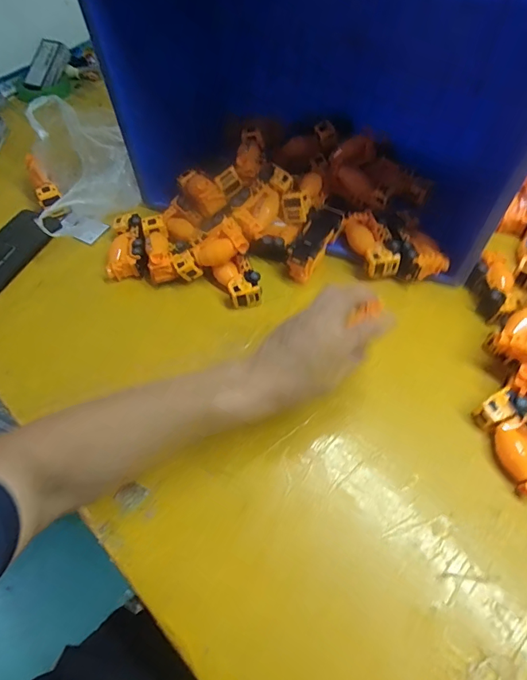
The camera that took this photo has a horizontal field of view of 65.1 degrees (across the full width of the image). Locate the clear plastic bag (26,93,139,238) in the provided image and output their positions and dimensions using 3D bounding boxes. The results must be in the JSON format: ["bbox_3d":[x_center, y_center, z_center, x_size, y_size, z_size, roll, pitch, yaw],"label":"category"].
[{"bbox_3d":[-0.274,-0.263,0.625,0.140,0.121,0.198,-16,60,-8],"label":"clear plastic bag"}]

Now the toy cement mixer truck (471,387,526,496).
[{"bbox_3d":[0.272,0.107,0.441,0.051,0.038,0.099,-19,60,-10],"label":"toy cement mixer truck"}]

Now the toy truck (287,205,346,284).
[{"bbox_3d":[0.073,-0.140,0.576,0.050,0.051,0.117,27,78,17],"label":"toy truck"}]

